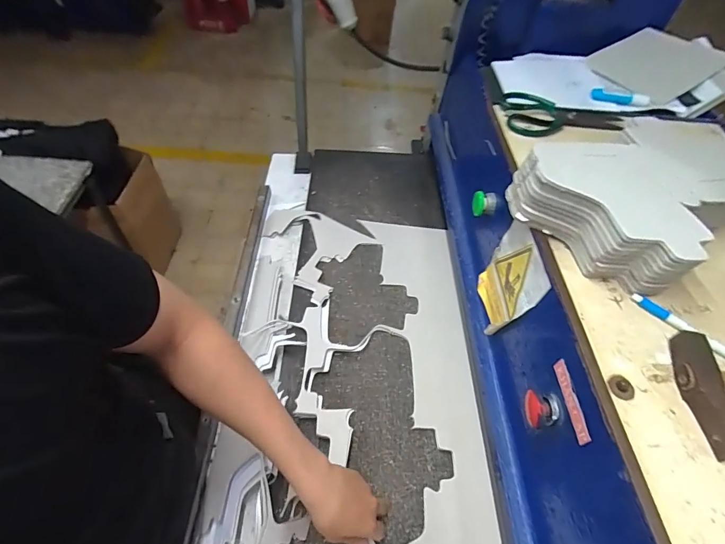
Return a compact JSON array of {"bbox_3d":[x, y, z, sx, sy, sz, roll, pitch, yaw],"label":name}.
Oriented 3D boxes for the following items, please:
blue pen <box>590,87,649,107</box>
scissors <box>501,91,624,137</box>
[{"bbox_3d":[0.484,-0.327,0.693,0.100,0.016,0.019,11,52,3],"label":"blue pen"},{"bbox_3d":[0.350,-0.274,0.642,0.213,0.011,0.111,3,52,-3],"label":"scissors"}]

